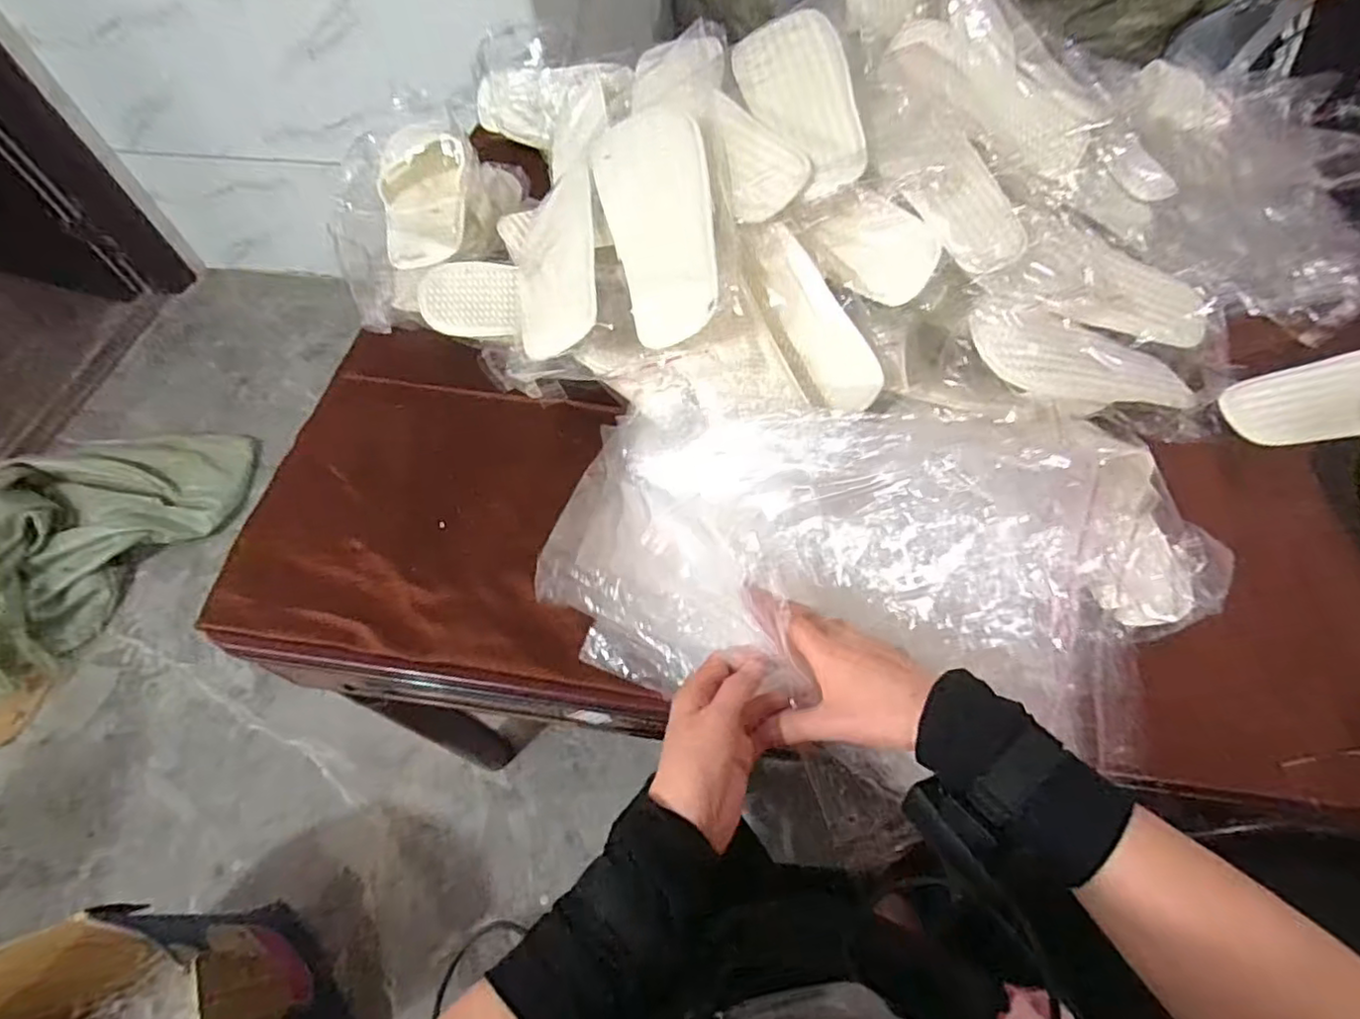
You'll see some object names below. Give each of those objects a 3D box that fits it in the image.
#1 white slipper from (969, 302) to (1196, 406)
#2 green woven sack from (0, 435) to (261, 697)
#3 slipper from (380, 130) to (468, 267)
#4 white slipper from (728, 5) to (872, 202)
[{"bbox_3d":[0.388,-0.137,0.605,0.246,0.028,0.088,9,76,-13],"label":"white slipper"},{"bbox_3d":[-1.381,0.006,1.441,0.477,0.239,0.665,24,63,16],"label":"green woven sack"},{"bbox_3d":[-0.295,-0.369,0.737,0.111,0.058,0.209,-15,59,-6],"label":"slipper"},{"bbox_3d":[0.123,-0.403,0.629,0.099,0.022,0.241,-20,68,13],"label":"white slipper"}]

